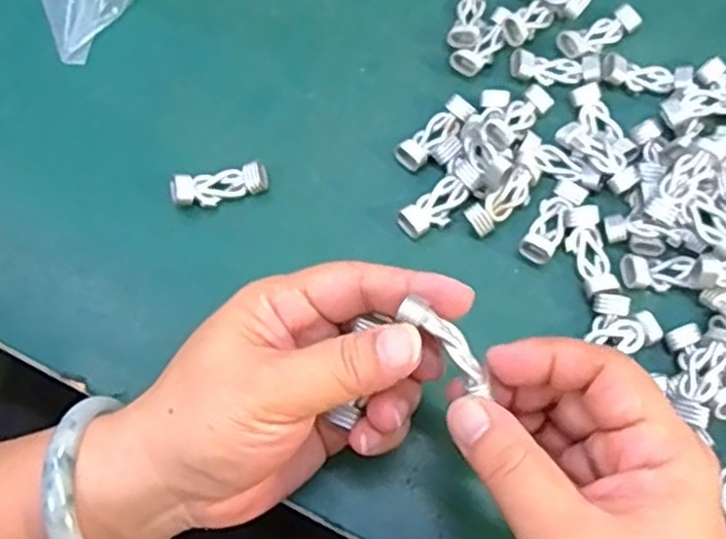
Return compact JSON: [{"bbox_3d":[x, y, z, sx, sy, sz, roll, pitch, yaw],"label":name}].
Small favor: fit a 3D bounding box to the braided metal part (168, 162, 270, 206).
[{"bbox_3d":[-0.068,-0.041,0.353,0.045,0.015,0.015,-15,69,-5],"label":"braided metal part"}]

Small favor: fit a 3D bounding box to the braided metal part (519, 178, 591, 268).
[{"bbox_3d":[0.088,-0.023,0.343,0.016,0.006,0.044,29,72,12],"label":"braided metal part"}]

